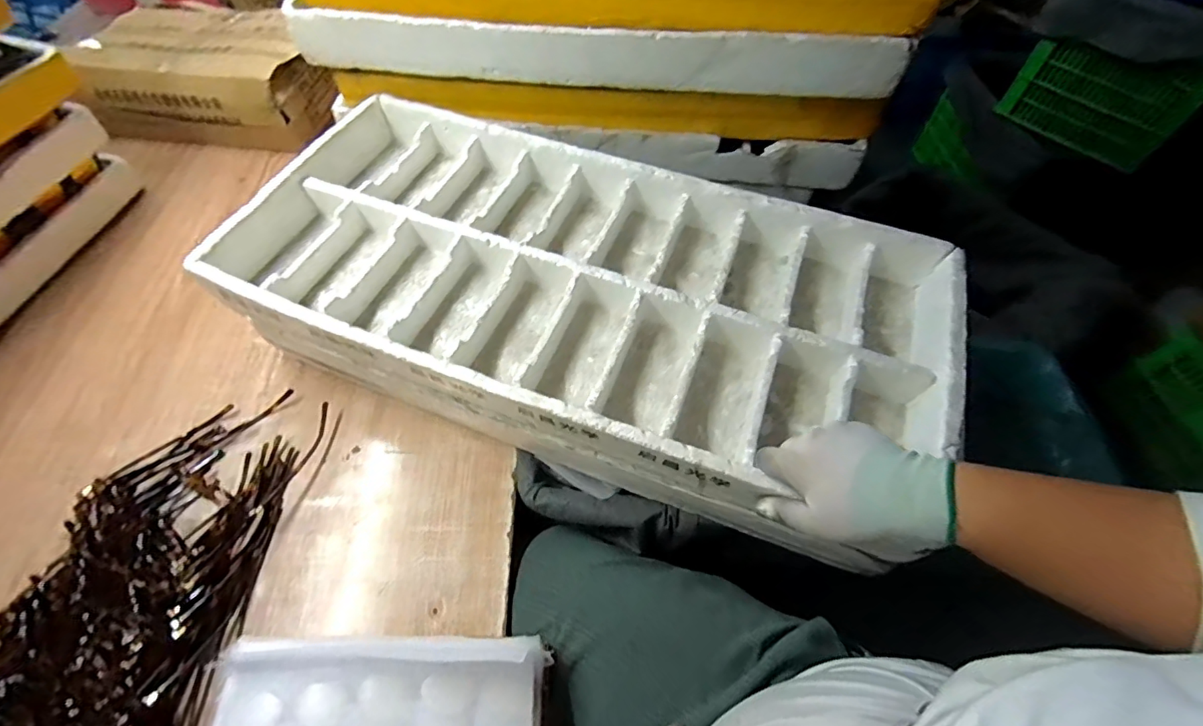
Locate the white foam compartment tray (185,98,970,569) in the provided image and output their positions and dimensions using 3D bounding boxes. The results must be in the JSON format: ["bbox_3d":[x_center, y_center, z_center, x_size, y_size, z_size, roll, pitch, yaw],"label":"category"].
[{"bbox_3d":[-0.012,-0.112,0.645,0.805,0.129,0.446,18,59,11],"label":"white foam compartment tray"}]

